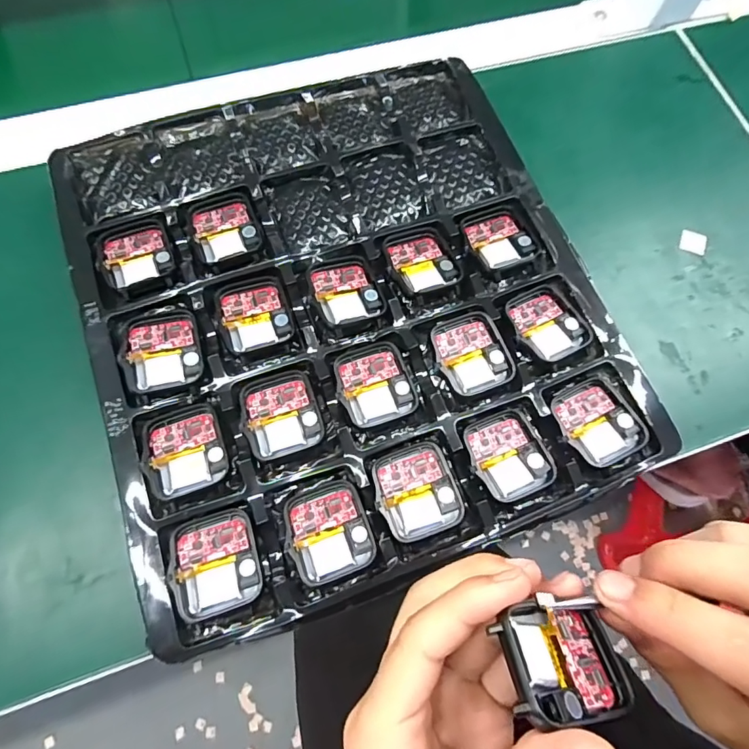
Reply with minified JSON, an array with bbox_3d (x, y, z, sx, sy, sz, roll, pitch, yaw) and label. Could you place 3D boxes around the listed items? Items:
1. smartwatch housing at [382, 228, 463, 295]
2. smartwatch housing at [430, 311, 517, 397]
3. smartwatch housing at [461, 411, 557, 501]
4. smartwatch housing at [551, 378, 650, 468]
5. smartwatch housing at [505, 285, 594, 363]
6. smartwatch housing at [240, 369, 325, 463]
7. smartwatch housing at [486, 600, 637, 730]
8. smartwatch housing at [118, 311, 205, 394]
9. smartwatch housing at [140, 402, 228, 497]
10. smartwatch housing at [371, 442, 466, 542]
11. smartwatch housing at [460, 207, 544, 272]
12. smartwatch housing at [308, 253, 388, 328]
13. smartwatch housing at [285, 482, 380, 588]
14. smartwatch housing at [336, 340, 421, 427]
[{"bbox_3d":[0.027,-0.065,0.257,0.038,0.007,0.040,-19,74,-8],"label":"smartwatch housing"},{"bbox_3d":[0.051,-0.011,0.246,0.036,0.010,0.042,-17,74,-8],"label":"smartwatch housing"},{"bbox_3d":[0.066,0.040,0.229,0.037,0.007,0.041,-23,75,-9],"label":"smartwatch housing"},{"bbox_3d":[0.115,0.024,0.237,0.034,0.010,0.041,-26,75,-10],"label":"smartwatch housing"},{"bbox_3d":[0.094,-0.028,0.251,0.036,0.005,0.041,-28,75,-10],"label":"smartwatch housing"},{"bbox_3d":[-0.047,0.019,0.231,0.036,0.004,0.041,-17,74,-7],"label":"smartwatch housing"},{"bbox_3d":[0.064,0.097,0.155,0.045,0.005,0.033,14,41,-20],"label":"smartwatch housing"},{"bbox_3d":[-0.109,-0.013,0.237,0.038,0.008,0.043,-15,73,-7],"label":"smartwatch housing"},{"bbox_3d":[-0.092,0.037,0.224,0.036,0.005,0.041,-20,74,-8],"label":"smartwatch housing"},{"bbox_3d":[0.020,0.056,0.221,0.036,0.006,0.042,-16,74,-7],"label":"smartwatch housing"},{"bbox_3d":[0.073,-0.080,0.265,0.036,0.008,0.039,-19,74,-8],"label":"smartwatch housing"},{"bbox_3d":[-0.016,-0.046,0.251,0.036,0.007,0.042,-21,74,-9],"label":"smartwatch housing"},{"bbox_3d":[-0.021,0.073,0.217,0.037,0.012,0.042,-16,74,-7],"label":"smartwatch housing"},{"bbox_3d":[0.000,0.005,0.240,0.037,0.007,0.041,-18,74,-8],"label":"smartwatch housing"}]

